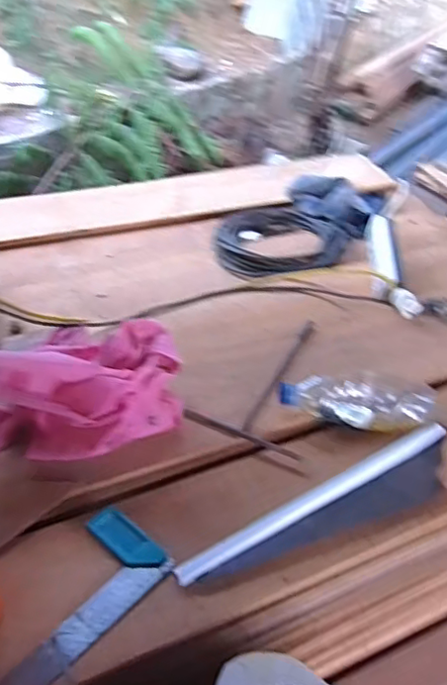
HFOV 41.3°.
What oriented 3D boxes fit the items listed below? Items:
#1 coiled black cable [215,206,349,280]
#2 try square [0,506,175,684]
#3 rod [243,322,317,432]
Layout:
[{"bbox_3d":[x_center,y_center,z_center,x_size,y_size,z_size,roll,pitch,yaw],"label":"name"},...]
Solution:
[{"bbox_3d":[0.114,-0.223,1.316,0.276,0.041,0.278,3,41,-2],"label":"coiled black cable"},{"bbox_3d":[-0.169,0.280,0.644,0.115,0.018,0.221,33,48,29],"label":"try square"},{"bbox_3d":[0.093,0.039,0.909,0.016,0.012,0.270,20,43,17],"label":"rod"}]

